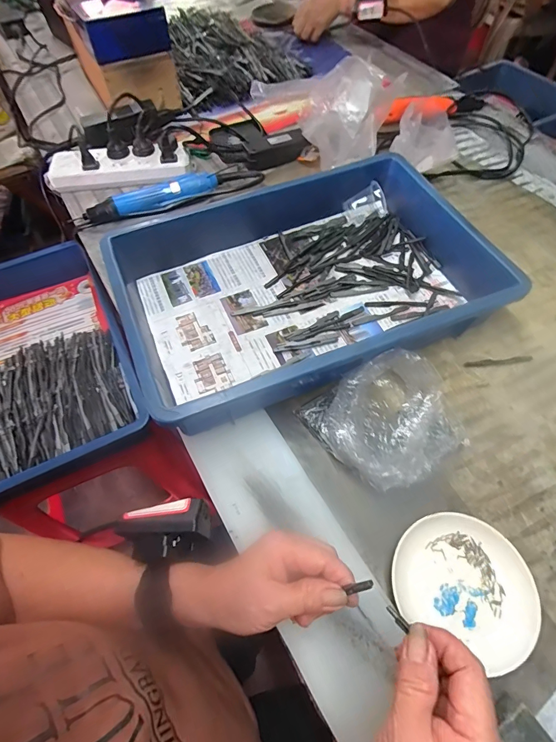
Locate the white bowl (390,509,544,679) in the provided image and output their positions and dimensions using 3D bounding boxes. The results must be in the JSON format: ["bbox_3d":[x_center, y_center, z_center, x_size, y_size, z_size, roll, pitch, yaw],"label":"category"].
[{"bbox_3d":[0.166,0.185,0.338,0.117,0.018,0.106,26,64,15],"label":"white bowl"}]

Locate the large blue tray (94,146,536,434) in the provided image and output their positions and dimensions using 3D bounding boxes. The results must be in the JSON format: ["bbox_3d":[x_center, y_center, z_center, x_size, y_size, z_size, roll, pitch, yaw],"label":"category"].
[{"bbox_3d":[0.037,-0.112,0.478,0.434,0.087,0.286,-21,62,-10],"label":"large blue tray"}]

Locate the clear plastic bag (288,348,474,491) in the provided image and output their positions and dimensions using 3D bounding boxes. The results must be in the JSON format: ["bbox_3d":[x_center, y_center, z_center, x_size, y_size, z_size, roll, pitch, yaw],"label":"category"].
[{"bbox_3d":[0.116,0.049,0.397,0.137,0.048,0.132,-30,65,-16],"label":"clear plastic bag"}]

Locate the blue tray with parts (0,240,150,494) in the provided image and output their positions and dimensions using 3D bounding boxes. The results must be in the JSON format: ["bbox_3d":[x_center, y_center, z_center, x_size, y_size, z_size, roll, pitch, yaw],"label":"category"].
[{"bbox_3d":[-0.413,-0.010,0.612,0.301,0.091,0.425,-25,63,-12],"label":"blue tray with parts"}]

